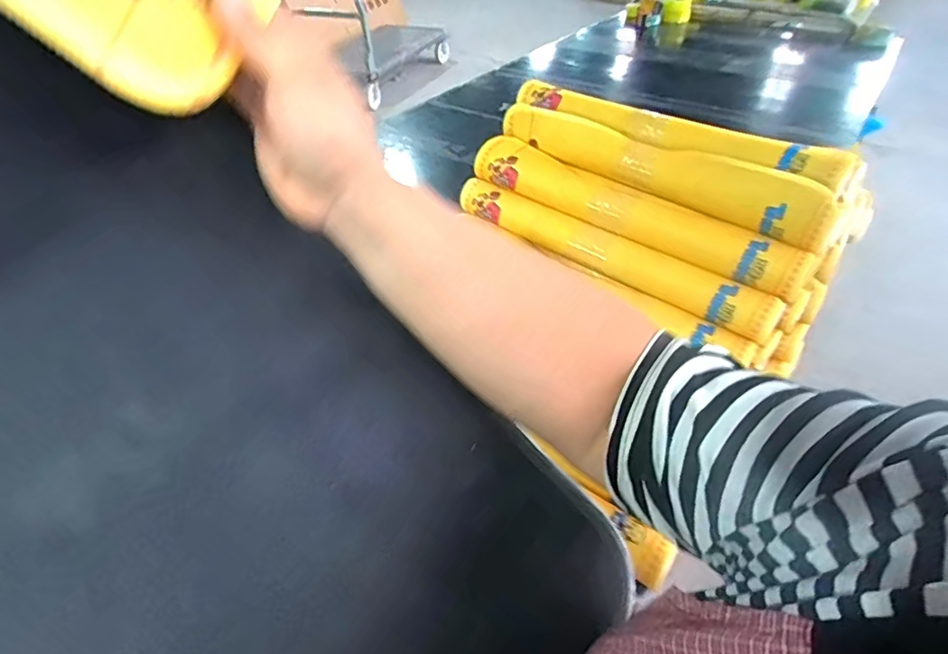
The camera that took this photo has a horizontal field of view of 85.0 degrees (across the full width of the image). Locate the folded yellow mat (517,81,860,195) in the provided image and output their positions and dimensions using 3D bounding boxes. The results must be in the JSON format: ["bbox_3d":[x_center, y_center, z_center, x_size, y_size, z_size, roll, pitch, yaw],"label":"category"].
[{"bbox_3d":[0.264,-0.293,0.752,0.070,0.040,0.508,-34,51,-30],"label":"folded yellow mat"}]

